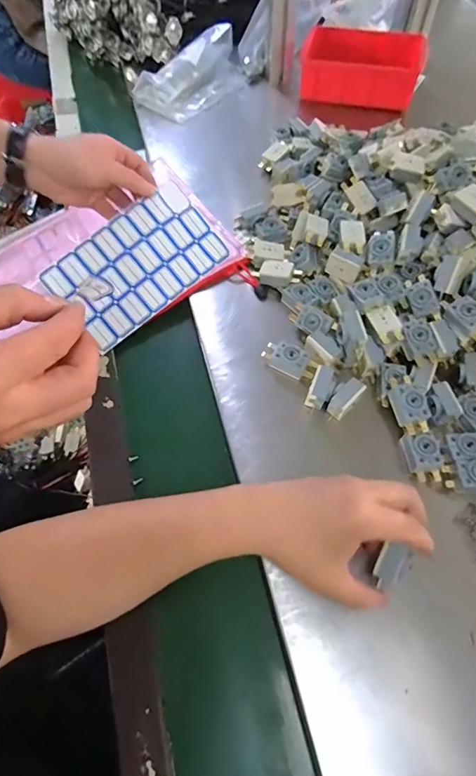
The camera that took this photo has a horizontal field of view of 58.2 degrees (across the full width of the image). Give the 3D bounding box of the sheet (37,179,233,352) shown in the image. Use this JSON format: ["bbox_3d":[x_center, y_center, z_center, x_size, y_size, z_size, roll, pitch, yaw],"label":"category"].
[{"bbox_3d":[-0.117,-0.148,0.511,0.194,0.008,0.115,-41,94,-10],"label":"sheet"}]

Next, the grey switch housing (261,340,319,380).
[{"bbox_3d":[0.055,-0.030,0.454,0.055,0.022,0.024,22,62,13],"label":"grey switch housing"}]

